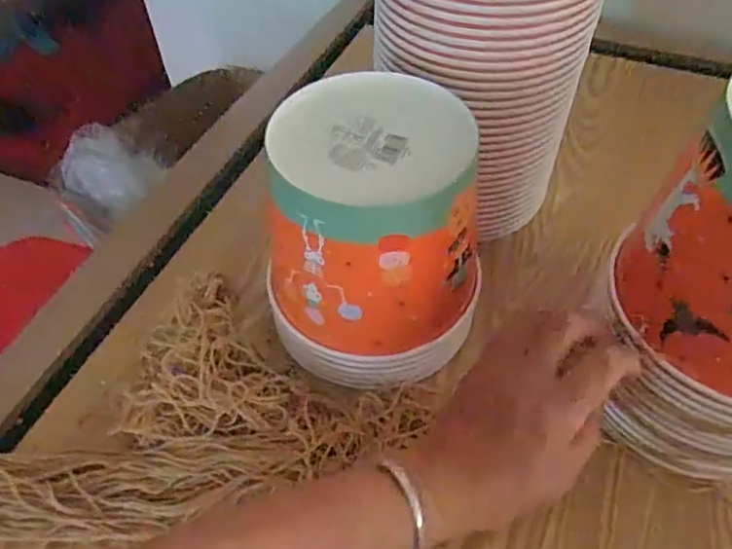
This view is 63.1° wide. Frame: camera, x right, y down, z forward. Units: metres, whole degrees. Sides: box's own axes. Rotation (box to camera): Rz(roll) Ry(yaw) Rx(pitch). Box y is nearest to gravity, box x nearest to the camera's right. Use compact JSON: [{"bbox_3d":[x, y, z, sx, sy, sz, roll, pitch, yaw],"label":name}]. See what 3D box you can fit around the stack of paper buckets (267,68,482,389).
[{"bbox_3d":[0.009,-0.020,0.415,0.138,0.172,0.142,2,51,1],"label":"stack of paper buckets"}]

